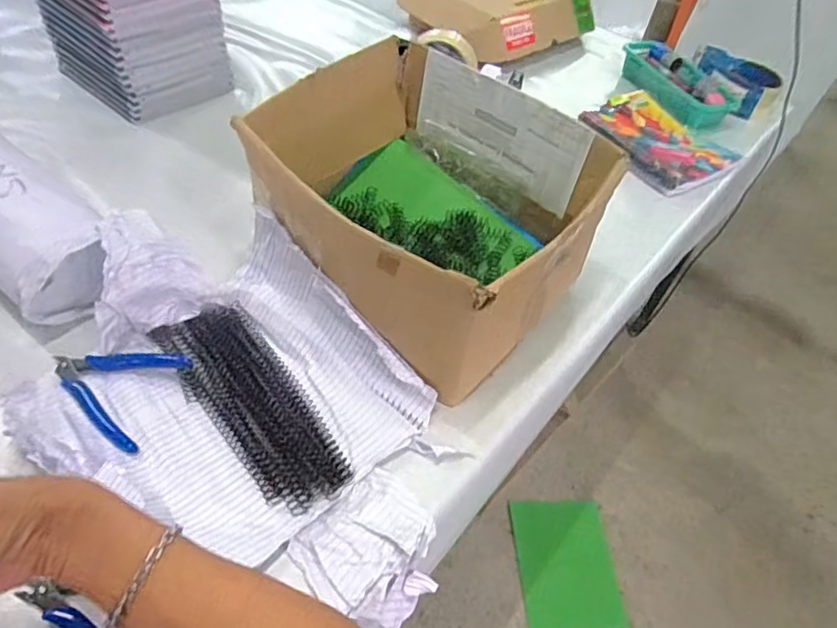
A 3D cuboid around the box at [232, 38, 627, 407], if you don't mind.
[{"bbox_3d":[0.004,-0.105,0.569,0.298,0.155,0.255,38,54,23],"label":"box"}]

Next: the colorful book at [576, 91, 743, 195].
[{"bbox_3d":[0.345,-0.256,0.851,0.157,0.018,0.199,-30,61,-26],"label":"colorful book"}]

